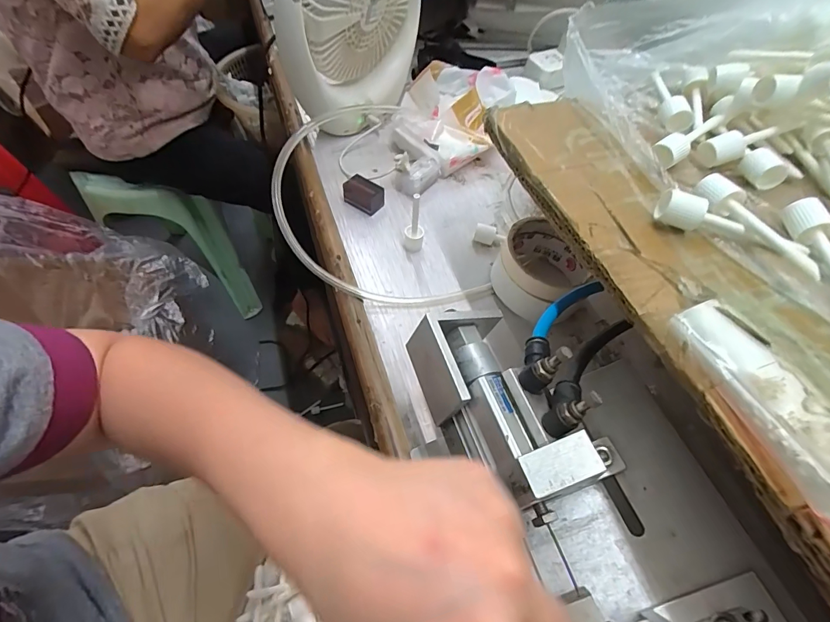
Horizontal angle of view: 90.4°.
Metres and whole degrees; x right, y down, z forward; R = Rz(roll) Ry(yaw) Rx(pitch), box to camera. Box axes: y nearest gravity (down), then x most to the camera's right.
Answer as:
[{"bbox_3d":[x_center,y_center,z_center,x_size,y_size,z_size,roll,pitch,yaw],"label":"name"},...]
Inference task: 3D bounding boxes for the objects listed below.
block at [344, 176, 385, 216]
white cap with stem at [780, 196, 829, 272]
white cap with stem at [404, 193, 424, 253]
[{"bbox_3d":[-0.056,-0.125,0.440,0.041,0.024,0.024,30,59,16],"label":"block"},{"bbox_3d":[0.222,-0.026,0.216,0.015,0.016,0.081,-1,53,-2],"label":"white cap with stem"},{"bbox_3d":[0.000,-0.086,0.397,0.020,0.060,0.018,18,46,15],"label":"white cap with stem"}]

